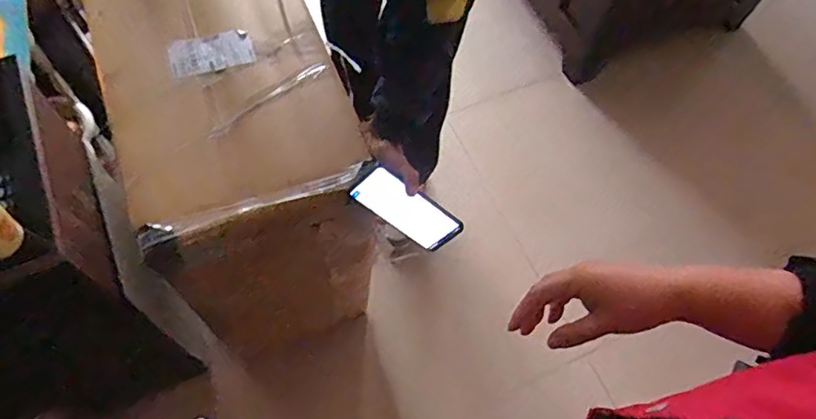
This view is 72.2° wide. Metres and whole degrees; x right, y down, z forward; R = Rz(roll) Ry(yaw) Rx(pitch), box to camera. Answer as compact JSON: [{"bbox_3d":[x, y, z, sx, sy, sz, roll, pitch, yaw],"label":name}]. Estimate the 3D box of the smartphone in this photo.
[{"bbox_3d":[-0.002,0.001,0.797,0.157,0.073,0.008,35,33,-17],"label":"smartphone"}]

